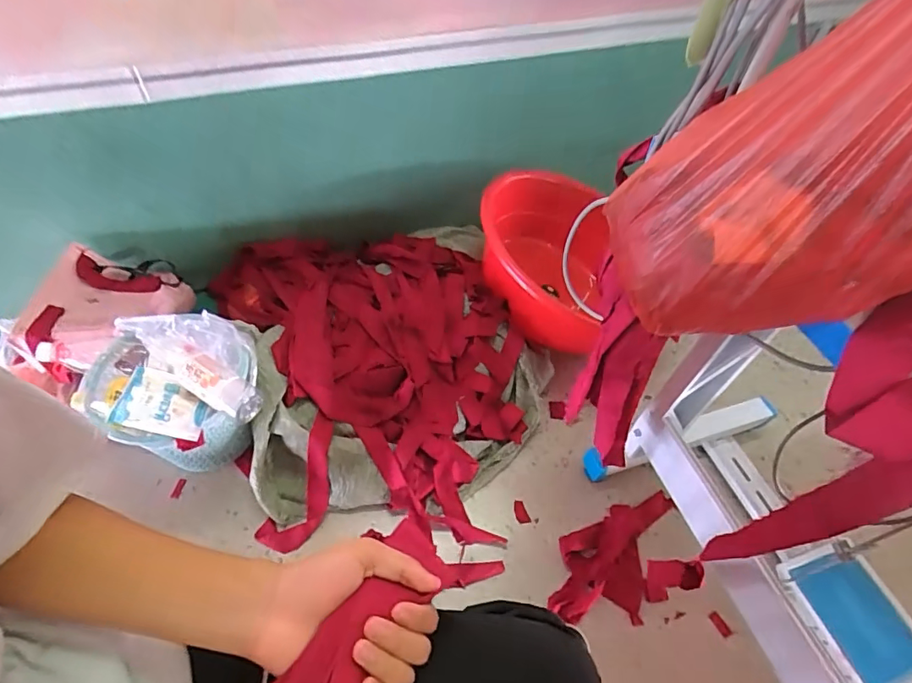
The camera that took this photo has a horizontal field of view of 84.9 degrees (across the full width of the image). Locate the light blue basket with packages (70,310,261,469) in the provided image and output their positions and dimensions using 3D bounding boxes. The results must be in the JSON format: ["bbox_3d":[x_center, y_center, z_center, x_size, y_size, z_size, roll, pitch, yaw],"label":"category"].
[{"bbox_3d":[-0.495,0.119,0.951,0.250,0.281,0.246,-16,54,-15],"label":"light blue basket with packages"}]

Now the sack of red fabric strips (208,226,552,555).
[{"bbox_3d":[-0.157,0.052,1.134,0.658,0.185,0.791,-14,54,-14],"label":"sack of red fabric strips"}]

